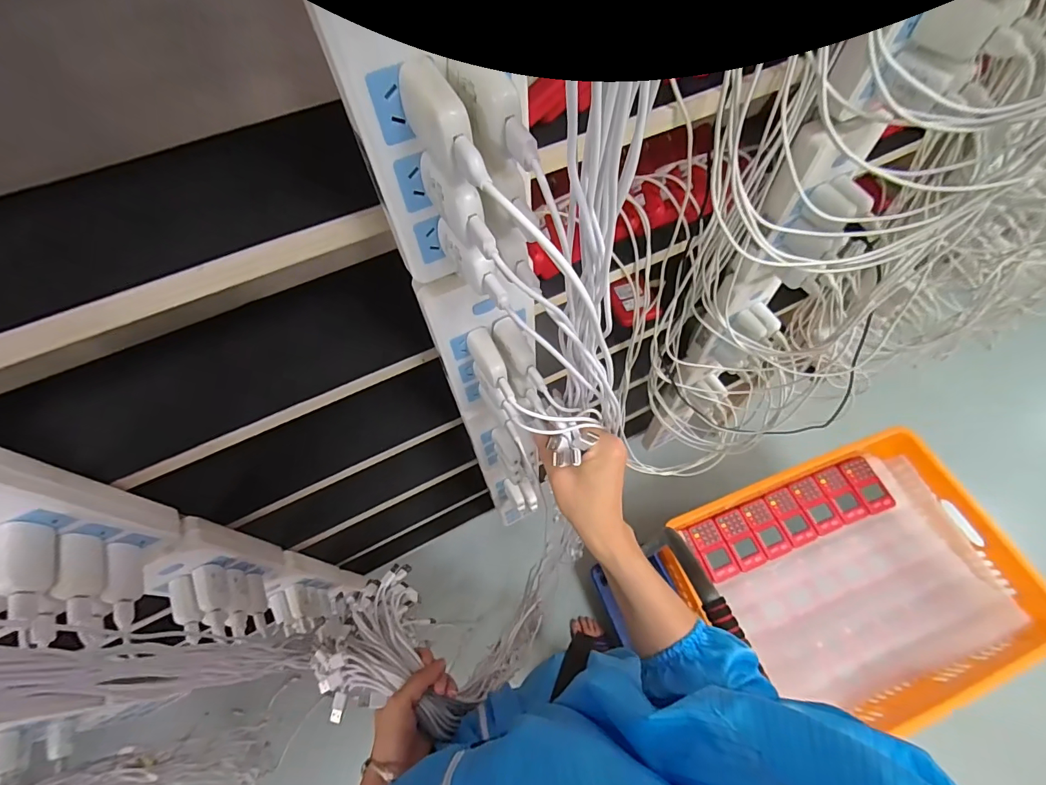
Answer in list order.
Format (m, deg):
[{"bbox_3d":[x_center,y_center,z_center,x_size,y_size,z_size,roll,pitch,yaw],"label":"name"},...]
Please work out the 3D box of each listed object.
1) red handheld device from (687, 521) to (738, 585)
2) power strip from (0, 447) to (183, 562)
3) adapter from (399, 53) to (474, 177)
[{"bbox_3d":[0.438,0.365,1.016,0.068,0.025,0.127,-22,63,-10],"label":"red handheld device"},{"bbox_3d":[-0.376,0.108,0.338,0.033,0.189,0.099,39,69,20],"label":"power strip"},{"bbox_3d":[-0.040,-0.129,0.203,0.023,0.030,0.051,-19,63,-8],"label":"adapter"}]

